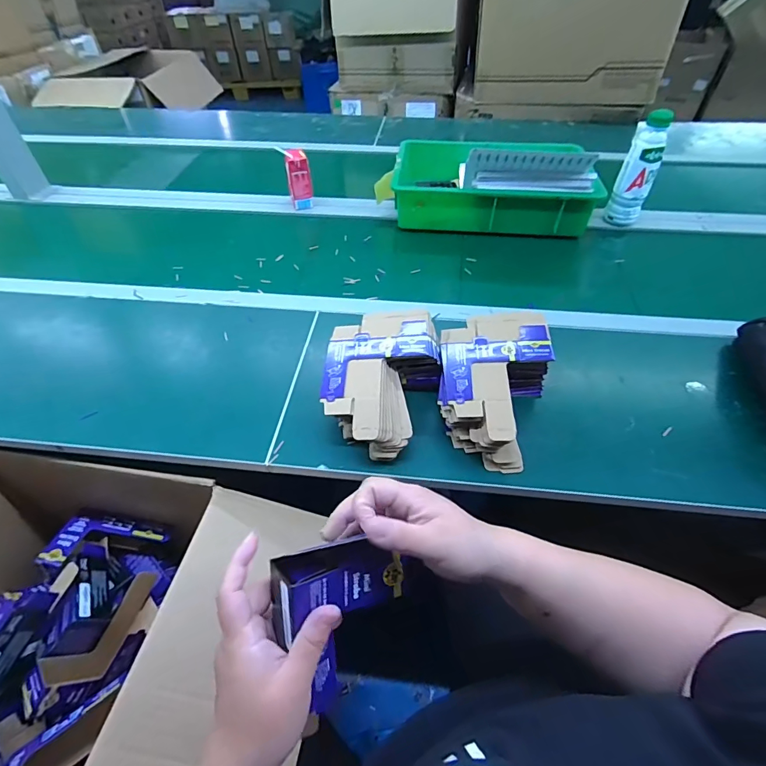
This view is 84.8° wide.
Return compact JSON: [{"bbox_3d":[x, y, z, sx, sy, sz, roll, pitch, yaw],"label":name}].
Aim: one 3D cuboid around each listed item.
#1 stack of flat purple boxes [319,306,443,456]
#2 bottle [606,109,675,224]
[{"bbox_3d":[0.002,-0.002,0.558,0.148,0.074,0.203,0,48,1],"label":"stack of flat purple boxes"},{"bbox_3d":[0.506,-0.412,0.833,0.065,0.206,0.063,25,53,22],"label":"bottle"}]

